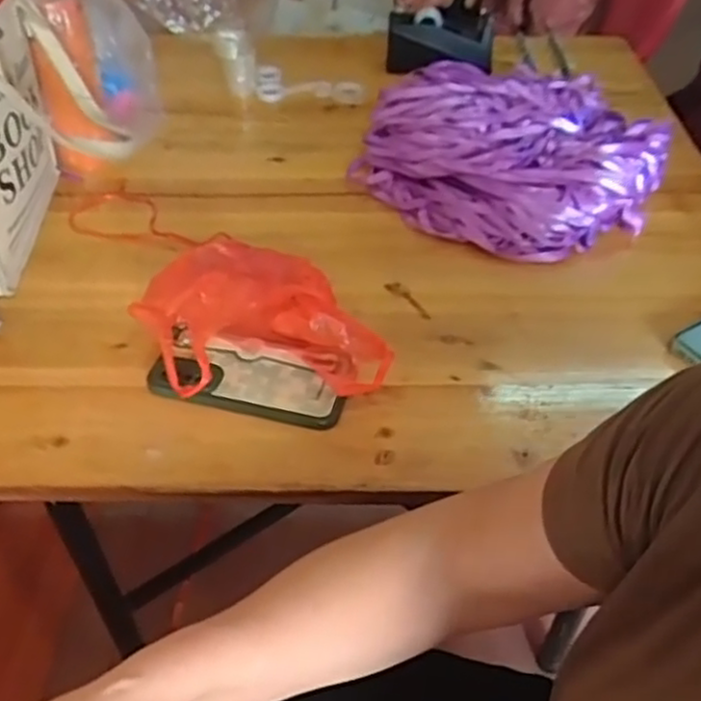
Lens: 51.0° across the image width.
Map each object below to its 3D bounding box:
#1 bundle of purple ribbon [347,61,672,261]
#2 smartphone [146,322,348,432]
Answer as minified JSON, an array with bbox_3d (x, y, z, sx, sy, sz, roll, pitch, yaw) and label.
[{"bbox_3d":[0.175,-0.229,0.819,0.311,0.077,0.288,0,44,0],"label":"bundle of purple ribbon"},{"bbox_3d":[-0.083,0.021,0.599,0.157,0.016,0.067,9,52,10],"label":"smartphone"}]

